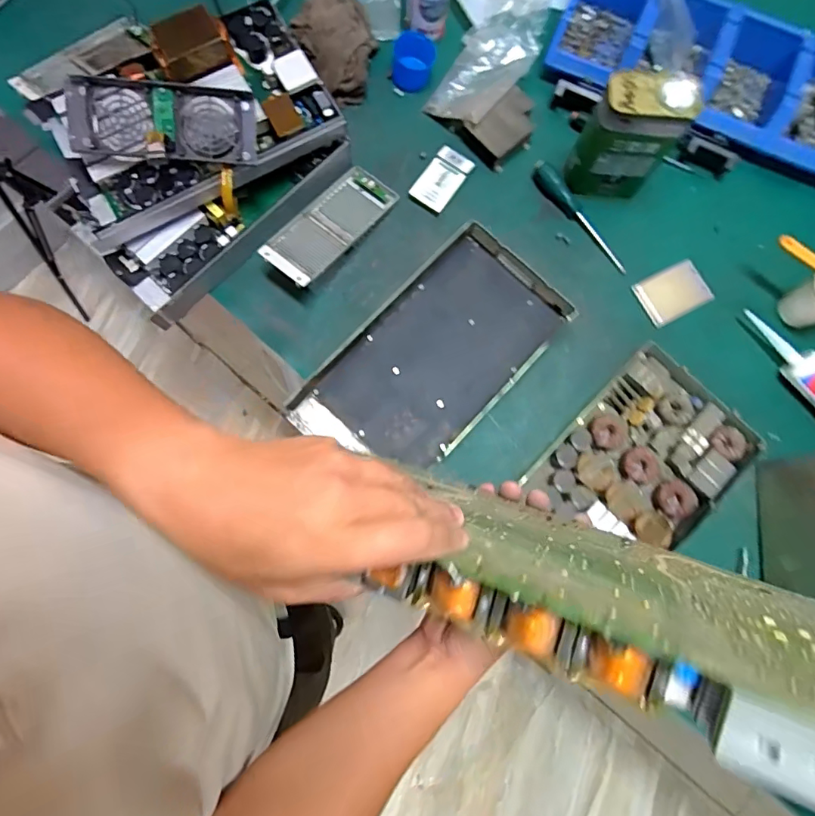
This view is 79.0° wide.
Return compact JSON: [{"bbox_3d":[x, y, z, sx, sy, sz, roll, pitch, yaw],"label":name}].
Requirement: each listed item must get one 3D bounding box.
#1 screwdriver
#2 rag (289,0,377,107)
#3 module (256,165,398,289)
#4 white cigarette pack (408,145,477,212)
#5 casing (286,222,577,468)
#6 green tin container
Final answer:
[{"bbox_3d":[0.273,-0.301,0.780,0.030,0.027,0.214,-43,94,-7],"label":"screwdriver"},{"bbox_3d":[-0.114,-0.596,0.788,0.128,0.056,0.202,-19,81,-5],"label":"rag"},{"bbox_3d":[-0.113,-0.274,0.734,0.084,0.021,0.221,37,68,7],"label":"module"},{"bbox_3d":[0.052,-0.358,0.770,0.058,0.016,0.105,34,80,4],"label":"white cigarette pack"},{"bbox_3d":[0.041,-0.071,0.714,0.212,0.042,0.390,44,81,6],"label":"casing"},{"bbox_3d":[0.311,-0.379,0.698,0.125,0.170,0.068,14,80,0],"label":"green tin container"}]

